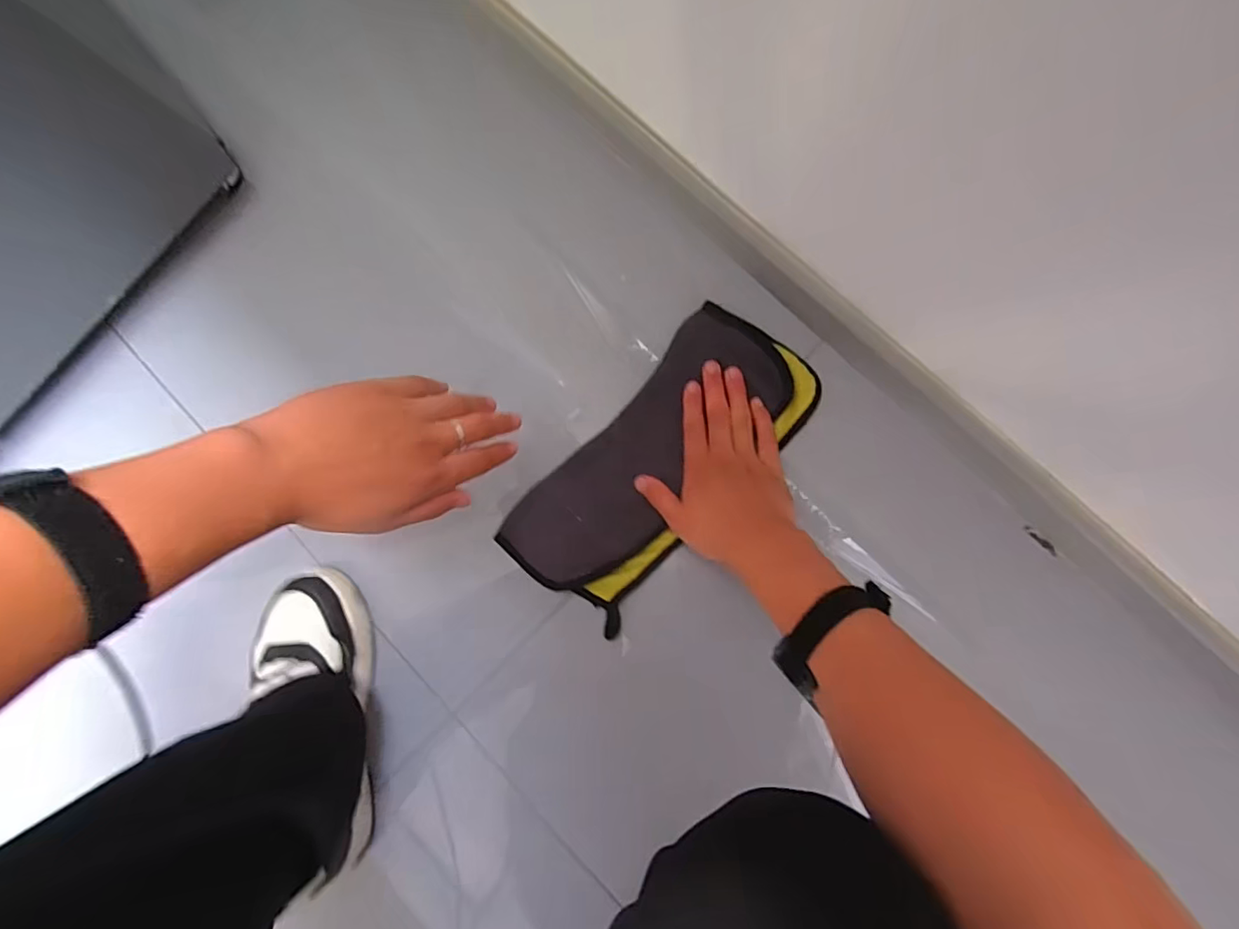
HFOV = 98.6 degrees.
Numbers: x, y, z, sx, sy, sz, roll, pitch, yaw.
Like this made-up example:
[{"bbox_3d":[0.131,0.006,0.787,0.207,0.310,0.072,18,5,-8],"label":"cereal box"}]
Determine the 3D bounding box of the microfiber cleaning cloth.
[{"bbox_3d":[0.035,0.001,0.510,0.141,0.018,0.315,44,97,8],"label":"microfiber cleaning cloth"}]

